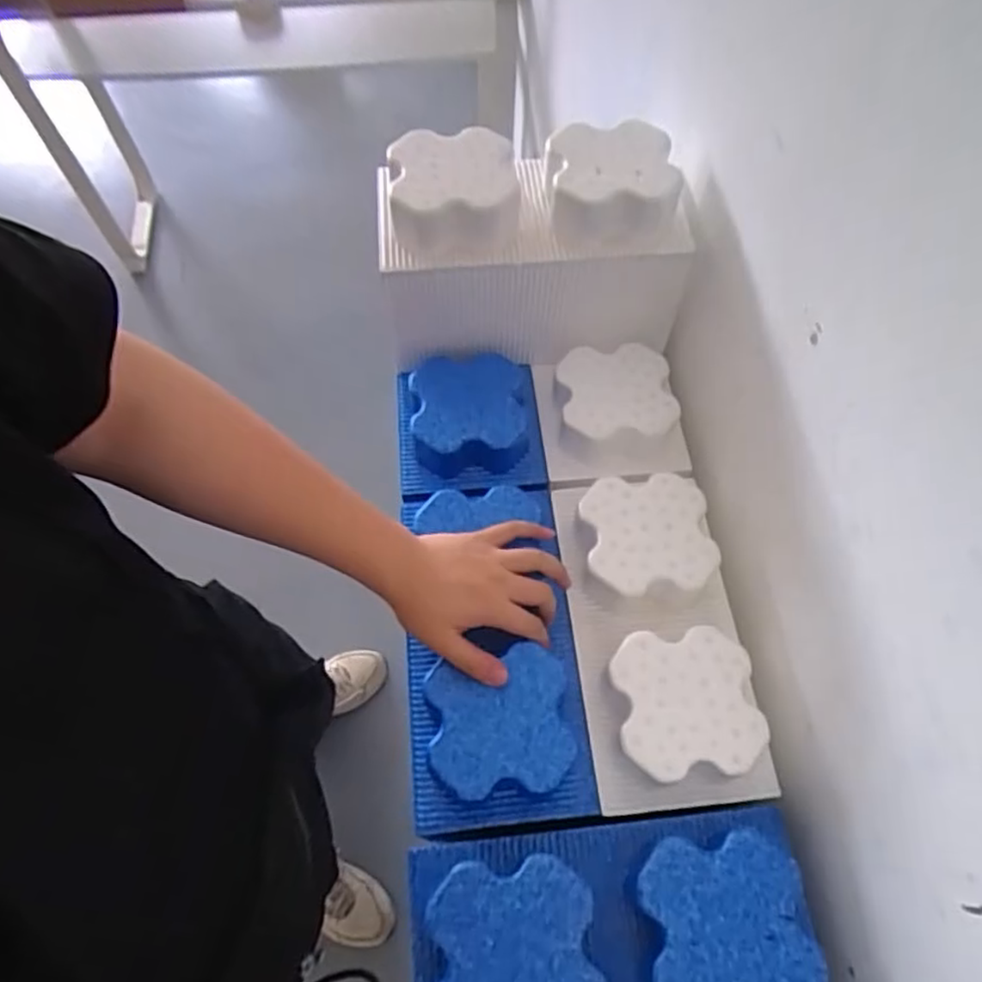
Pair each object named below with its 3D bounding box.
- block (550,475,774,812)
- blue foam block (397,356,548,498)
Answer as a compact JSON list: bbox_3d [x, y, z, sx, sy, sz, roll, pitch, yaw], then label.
[{"bbox_3d":[0.148,0.119,0.613,0.149,0.072,0.289,-6,61,-4],"label":"block"},{"bbox_3d":[-0.022,-0.071,0.713,0.145,0.062,0.124,-4,61,-2],"label":"blue foam block"}]

